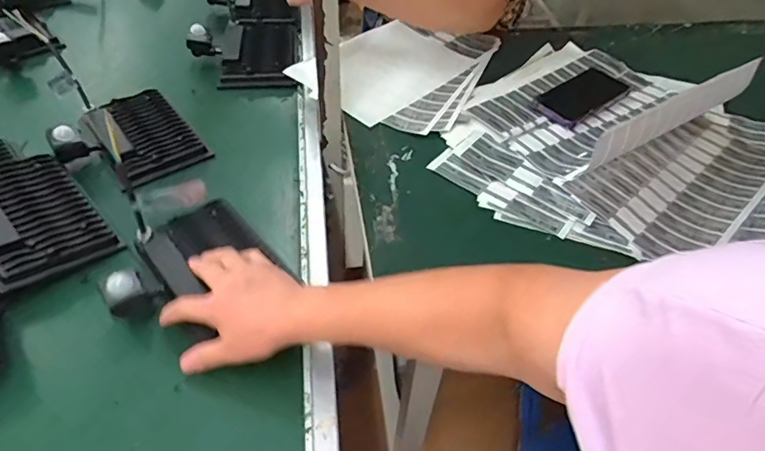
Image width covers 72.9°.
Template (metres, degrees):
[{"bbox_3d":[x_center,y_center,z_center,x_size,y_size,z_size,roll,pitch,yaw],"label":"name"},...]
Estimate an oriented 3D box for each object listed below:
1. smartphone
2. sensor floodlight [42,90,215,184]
[{"bbox_3d":[0.292,-0.193,0.762,0.162,0.014,0.075,-29,56,-27],"label":"smartphone"},{"bbox_3d":[-0.353,-0.118,0.714,0.167,0.073,0.195,-28,55,-26],"label":"sensor floodlight"}]

